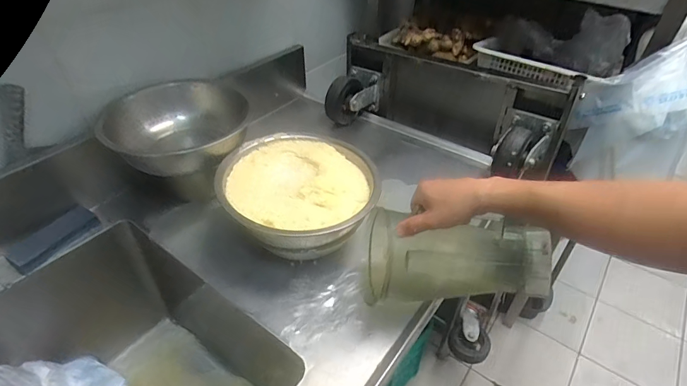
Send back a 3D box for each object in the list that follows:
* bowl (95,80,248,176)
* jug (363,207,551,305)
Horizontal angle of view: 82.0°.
[{"bbox_3d":[-0.303,-0.125,0.771,0.259,0.112,0.216,-13,43,-14],"label":"bowl"},{"bbox_3d":[0.179,0.110,0.627,0.277,0.143,0.135,2,41,-1],"label":"jug"}]

